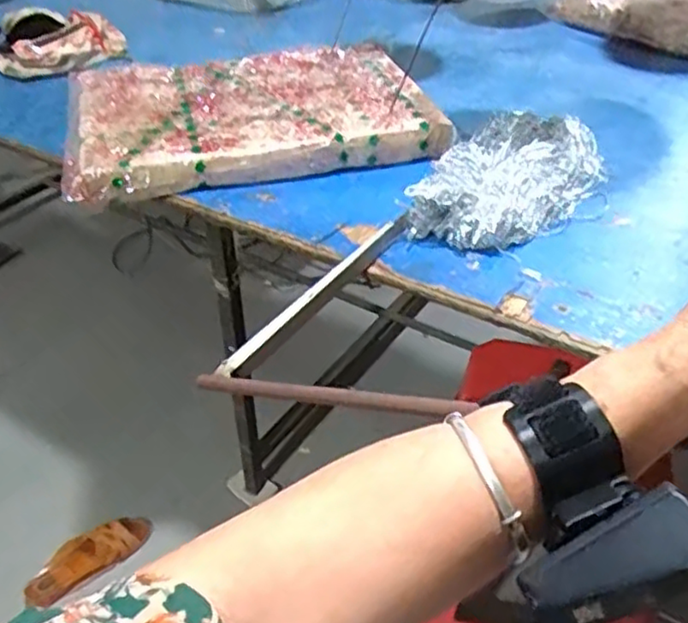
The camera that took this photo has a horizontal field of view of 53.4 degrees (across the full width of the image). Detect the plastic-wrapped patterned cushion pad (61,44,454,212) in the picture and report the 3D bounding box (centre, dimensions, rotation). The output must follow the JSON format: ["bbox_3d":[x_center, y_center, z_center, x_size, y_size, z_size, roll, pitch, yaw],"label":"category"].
[{"bbox_3d":[-0.143,-0.295,1.023,0.514,0.067,0.363,-13,41,-12],"label":"plastic-wrapped patterned cushion pad"}]

